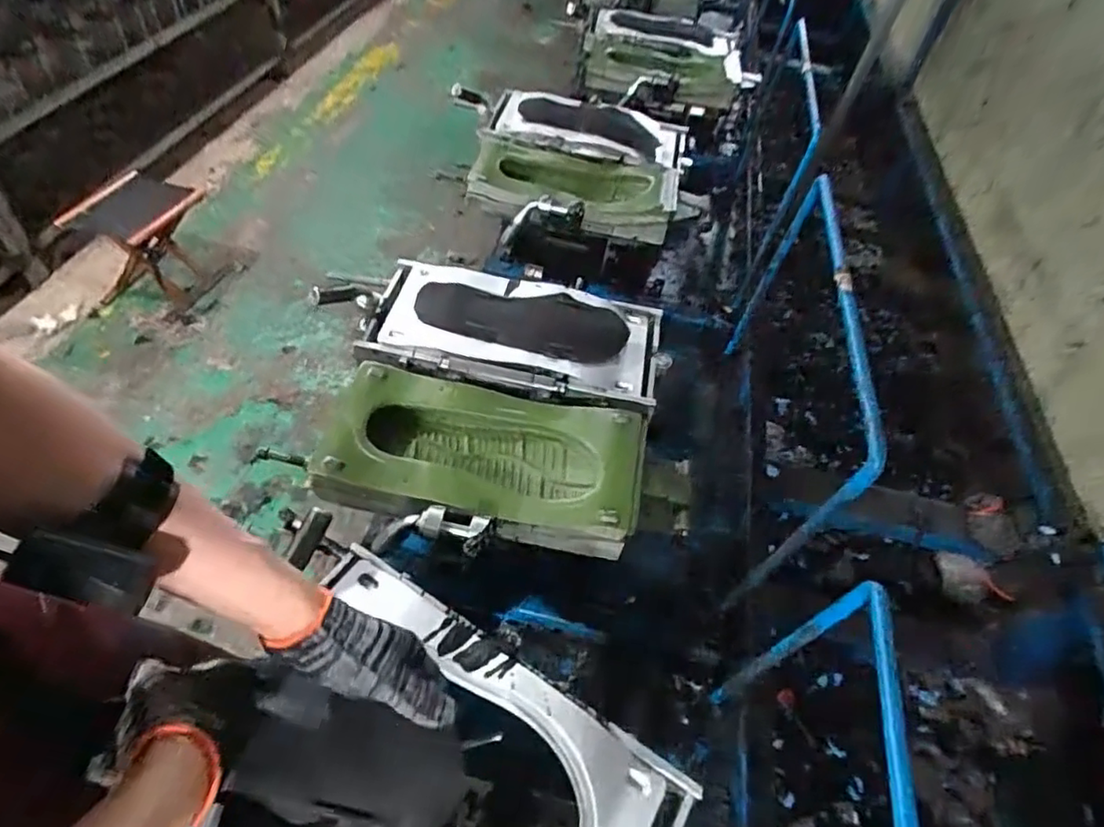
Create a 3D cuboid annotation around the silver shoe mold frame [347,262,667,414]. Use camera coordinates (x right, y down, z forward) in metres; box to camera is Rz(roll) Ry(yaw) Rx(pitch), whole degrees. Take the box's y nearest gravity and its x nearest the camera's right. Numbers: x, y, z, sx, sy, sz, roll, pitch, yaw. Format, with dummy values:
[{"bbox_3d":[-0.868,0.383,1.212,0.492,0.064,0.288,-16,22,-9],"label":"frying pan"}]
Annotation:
[{"bbox_3d":[-0.056,-0.111,0.857,0.410,0.044,0.214,9,51,3],"label":"silver shoe mold frame"}]

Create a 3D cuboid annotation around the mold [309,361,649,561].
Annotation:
[{"bbox_3d":[-0.078,0.043,0.727,0.367,0.066,0.188,9,51,3],"label":"mold"}]

